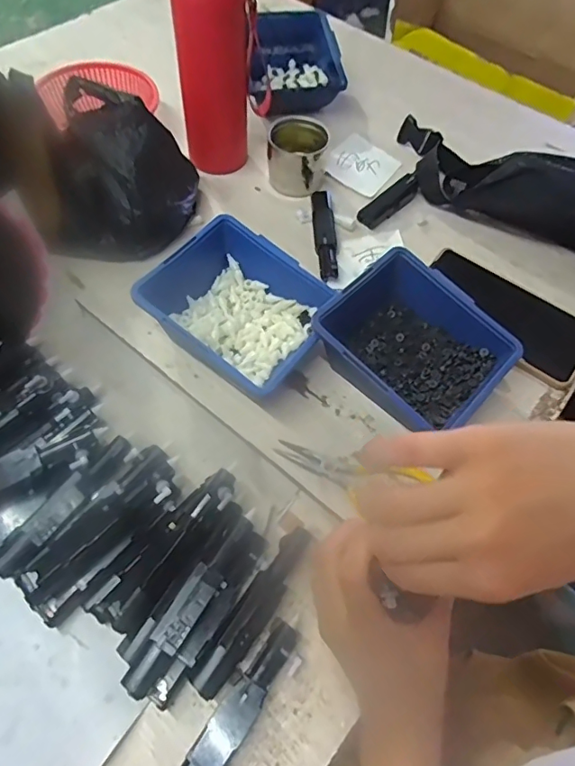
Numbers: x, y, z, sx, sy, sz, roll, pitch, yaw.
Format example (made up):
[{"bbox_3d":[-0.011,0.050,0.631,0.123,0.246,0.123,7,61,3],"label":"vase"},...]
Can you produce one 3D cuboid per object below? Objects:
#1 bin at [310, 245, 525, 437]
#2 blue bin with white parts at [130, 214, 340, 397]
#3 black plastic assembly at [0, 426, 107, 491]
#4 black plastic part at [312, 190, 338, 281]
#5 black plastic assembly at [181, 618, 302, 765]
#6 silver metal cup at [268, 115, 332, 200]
[{"bbox_3d":[0.104,-0.029,0.423,0.142,0.060,0.127,40,66,18],"label":"bin"},{"bbox_3d":[-0.040,-0.063,0.432,0.133,0.060,0.124,37,65,16],"label":"blue bin with white parts"},{"bbox_3d":[-0.198,0.063,0.371,0.127,0.017,0.028,-26,65,-17],"label":"black plastic assembly"},{"bbox_3d":[0.038,-0.156,0.524,0.022,0.014,0.122,1,61,-3],"label":"black plastic part"},{"bbox_3d":[-0.031,0.209,0.317,0.029,0.017,0.120,31,63,14],"label":"black plastic assembly"},{"bbox_3d":[0.009,-0.251,0.555,0.065,0.059,0.064,1,60,-3],"label":"silver metal cup"}]

